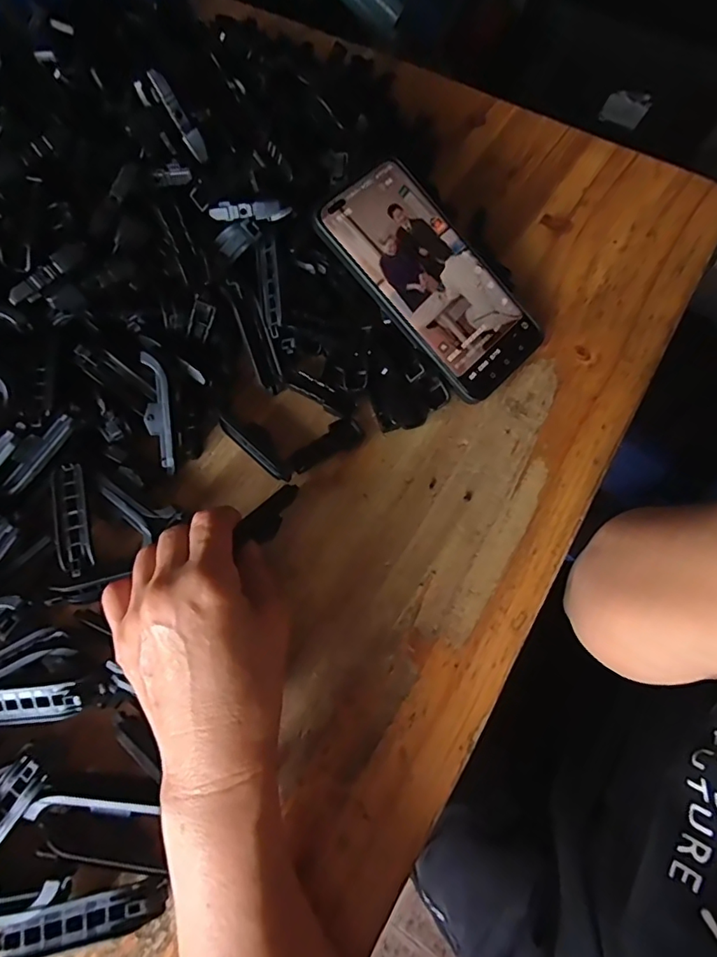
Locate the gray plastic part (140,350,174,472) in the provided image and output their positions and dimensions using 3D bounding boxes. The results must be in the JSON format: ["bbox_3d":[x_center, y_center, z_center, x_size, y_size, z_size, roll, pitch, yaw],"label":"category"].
[{"bbox_3d":[-0.123,-0.039,0.308,0.015,0.006,0.072,-5,99,-4],"label":"gray plastic part"}]

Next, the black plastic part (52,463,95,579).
[{"bbox_3d":[-0.167,0.023,0.291,0.018,0.007,0.065,-14,68,-6],"label":"black plastic part"}]

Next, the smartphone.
[{"bbox_3d":[0.051,-0.133,0.337,0.080,0.009,0.159,-44,96,-15],"label":"smartphone"}]

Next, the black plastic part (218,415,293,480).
[{"bbox_3d":[-0.067,-0.018,0.320,0.059,0.017,0.007,37,72,12],"label":"black plastic part"}]

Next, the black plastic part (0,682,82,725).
[{"bbox_3d":[-0.170,0.115,0.255,0.066,0.009,0.017,-9,68,11],"label":"black plastic part"}]

